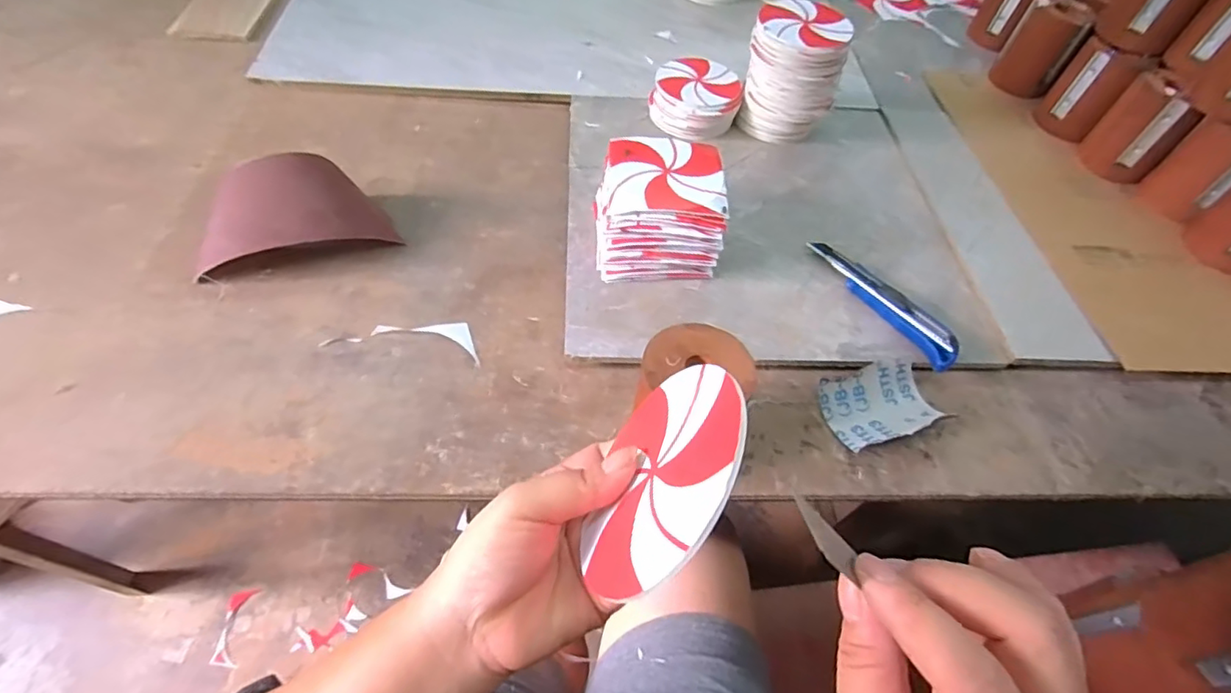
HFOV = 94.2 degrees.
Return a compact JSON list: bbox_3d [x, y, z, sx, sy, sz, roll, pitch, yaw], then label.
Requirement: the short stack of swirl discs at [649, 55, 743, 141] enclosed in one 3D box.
[{"bbox_3d":[0.097,-0.297,0.688,0.102,0.046,0.106,11,56,4],"label":"short stack of swirl discs"}]

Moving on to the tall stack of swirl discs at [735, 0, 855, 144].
[{"bbox_3d":[0.201,-0.309,0.655,0.105,0.123,0.093,19,57,8],"label":"tall stack of swirl discs"}]

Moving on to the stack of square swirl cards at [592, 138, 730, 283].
[{"bbox_3d":[0.039,-0.127,0.541,0.113,0.083,0.112,0,56,-4],"label":"stack of square swirl cards"}]

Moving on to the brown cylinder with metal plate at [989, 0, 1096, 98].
[{"bbox_3d":[0.562,-0.396,0.760,0.075,0.094,0.076,30,59,15],"label":"brown cylinder with metal plate"}]

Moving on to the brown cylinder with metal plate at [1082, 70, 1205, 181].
[{"bbox_3d":[0.602,-0.253,0.661,0.059,0.095,0.070,11,56,4],"label":"brown cylinder with metal plate"}]

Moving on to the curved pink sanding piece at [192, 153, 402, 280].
[{"bbox_3d":[-0.310,-0.128,0.536,0.175,0.068,0.088,-21,60,-17],"label":"curved pink sanding piece"}]

